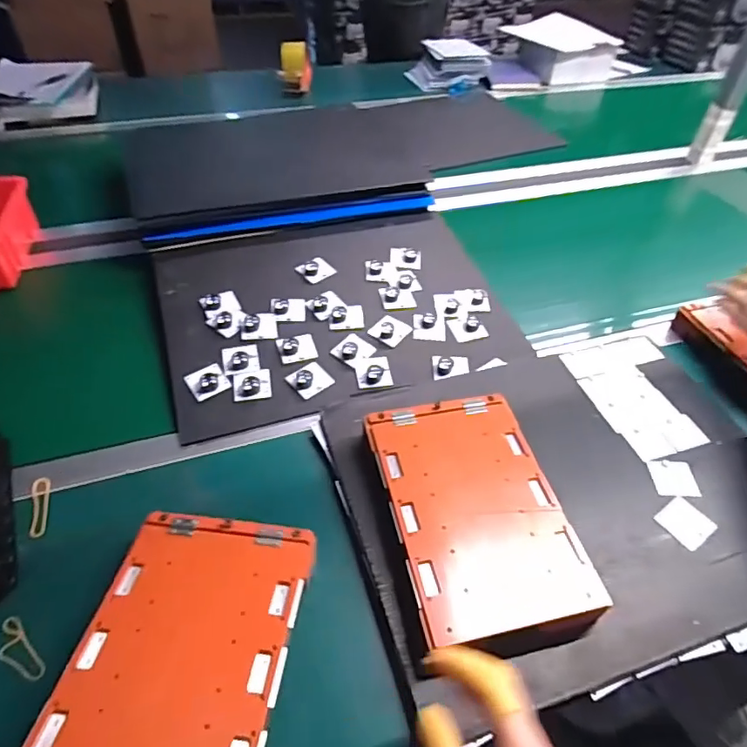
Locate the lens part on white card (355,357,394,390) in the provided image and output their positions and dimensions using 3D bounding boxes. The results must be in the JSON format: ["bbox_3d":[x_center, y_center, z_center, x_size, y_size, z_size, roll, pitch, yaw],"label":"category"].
[{"bbox_3d":[0.001,-0.006,0.709,0.046,0.012,0.048,-7,49,-9],"label":"lens part on white card"}]

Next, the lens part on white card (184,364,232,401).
[{"bbox_3d":[-0.215,0.009,0.681,0.046,0.009,0.047,-27,54,-24],"label":"lens part on white card"}]

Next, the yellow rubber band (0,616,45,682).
[{"bbox_3d":[-0.325,0.253,0.478,0.026,0.006,0.069,-36,58,-29],"label":"yellow rubber band"}]

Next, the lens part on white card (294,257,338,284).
[{"bbox_3d":[-0.090,-0.167,0.832,0.050,0.017,0.042,-33,57,-28],"label":"lens part on white card"}]

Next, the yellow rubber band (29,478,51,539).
[{"bbox_3d":[-0.364,0.144,0.575,0.018,0.004,0.072,-6,53,-22],"label":"yellow rubber band"}]

